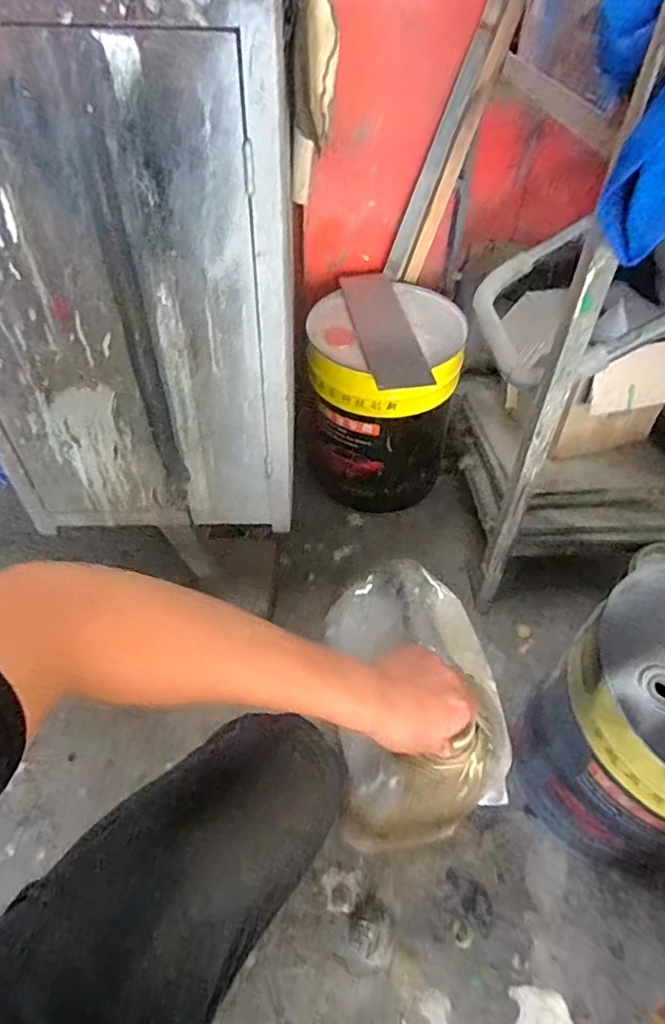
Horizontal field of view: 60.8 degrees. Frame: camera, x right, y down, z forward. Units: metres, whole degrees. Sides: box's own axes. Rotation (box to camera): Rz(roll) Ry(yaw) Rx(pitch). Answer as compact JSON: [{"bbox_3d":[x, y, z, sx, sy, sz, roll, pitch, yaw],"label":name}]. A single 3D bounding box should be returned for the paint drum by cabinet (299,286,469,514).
[{"bbox_3d":[0.088,-0.202,1.051,0.259,0.322,0.263,8,49,5],"label":"paint drum by cabinet"}]

